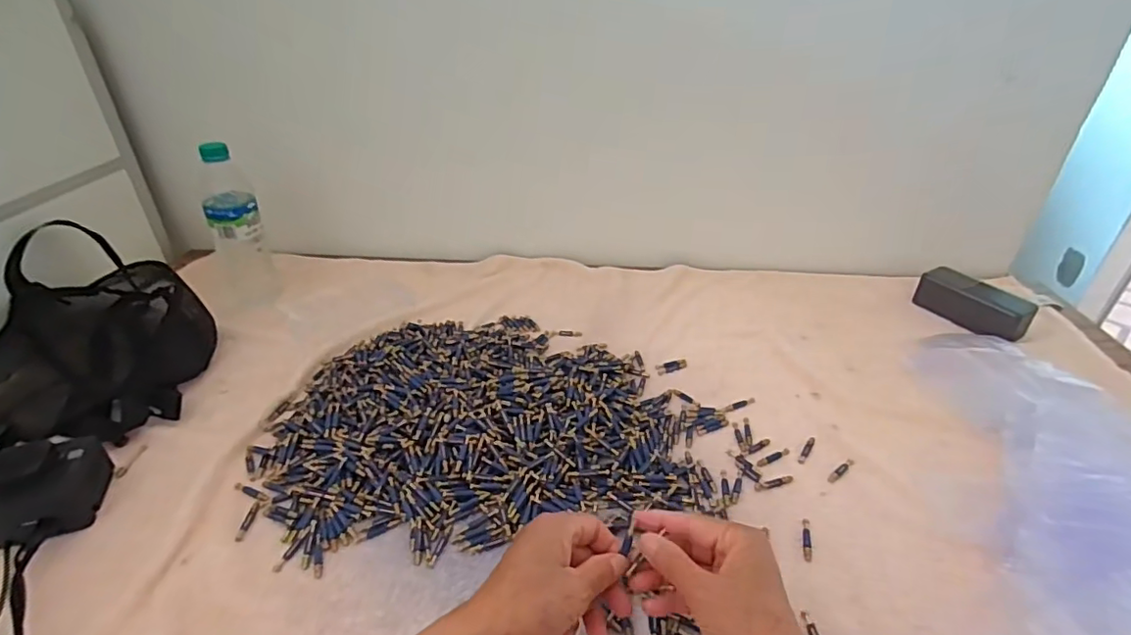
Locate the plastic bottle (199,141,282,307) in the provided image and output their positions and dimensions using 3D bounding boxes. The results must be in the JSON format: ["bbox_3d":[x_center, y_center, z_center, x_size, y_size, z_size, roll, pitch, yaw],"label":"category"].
[{"bbox_3d":[-0.458,-0.131,0.763,0.069,0.213,0.075,-19,38,-26],"label":"plastic bottle"}]

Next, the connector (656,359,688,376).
[{"bbox_3d":[0.131,0.060,0.681,0.041,0.006,0.017,-12,35,-17],"label":"connector"}]

